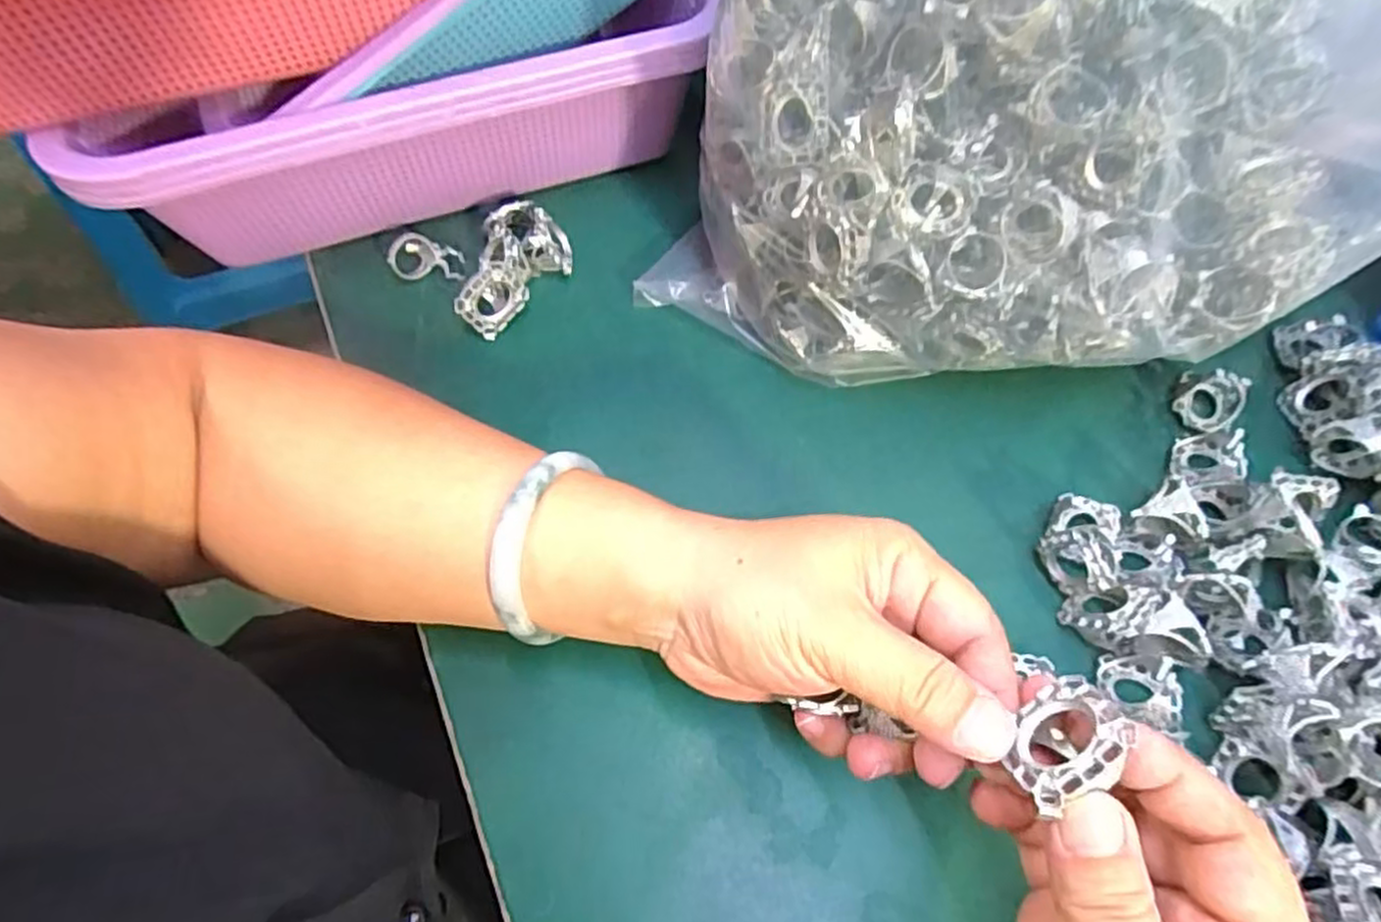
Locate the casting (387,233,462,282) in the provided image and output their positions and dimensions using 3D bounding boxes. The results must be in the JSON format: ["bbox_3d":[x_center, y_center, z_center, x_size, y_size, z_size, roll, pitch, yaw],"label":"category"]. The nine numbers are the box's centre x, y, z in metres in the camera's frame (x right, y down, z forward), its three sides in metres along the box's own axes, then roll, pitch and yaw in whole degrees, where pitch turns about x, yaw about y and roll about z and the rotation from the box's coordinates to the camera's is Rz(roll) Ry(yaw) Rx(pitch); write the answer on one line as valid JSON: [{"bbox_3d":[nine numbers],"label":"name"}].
[{"bbox_3d":[-0.132,-0.104,0.373,0.036,0.025,0.019,-6,62,-3],"label":"casting"}]

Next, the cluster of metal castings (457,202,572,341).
[{"bbox_3d":[-0.091,-0.094,0.363,0.038,0.028,0.067,29,66,15],"label":"cluster of metal castings"}]

